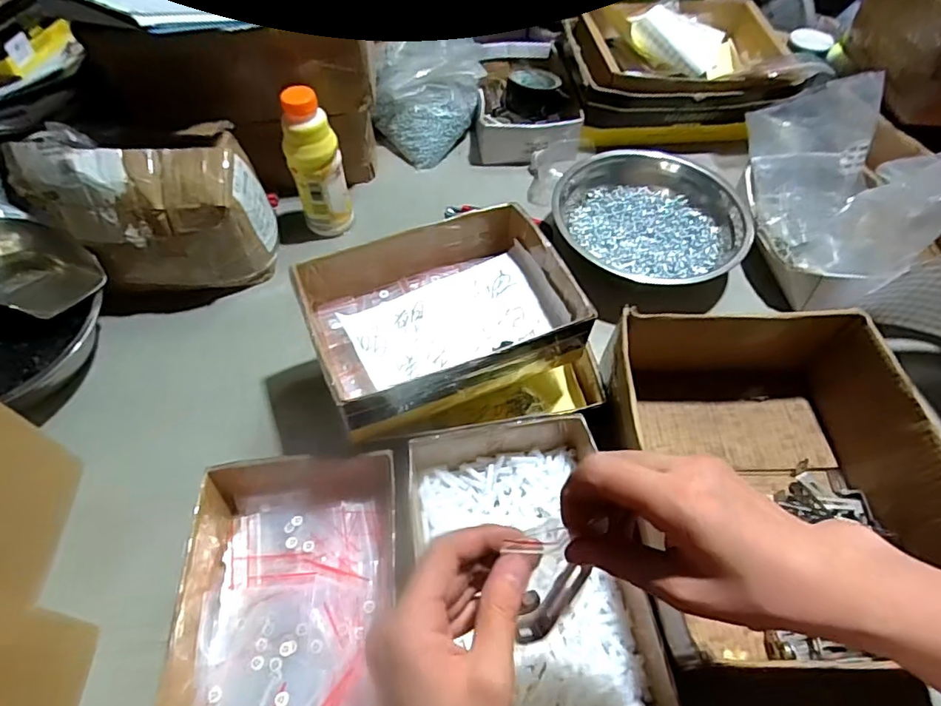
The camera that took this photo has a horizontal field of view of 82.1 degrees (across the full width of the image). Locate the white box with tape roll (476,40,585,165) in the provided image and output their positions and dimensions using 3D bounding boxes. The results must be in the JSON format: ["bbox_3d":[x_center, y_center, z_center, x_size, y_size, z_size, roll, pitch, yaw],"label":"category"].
[{"bbox_3d":[0.092,-0.431,0.903,0.161,0.085,0.265,1,55,0],"label":"white box with tape roll"}]

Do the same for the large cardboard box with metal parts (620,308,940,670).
[{"bbox_3d":[0.273,0.101,0.516,0.262,0.124,0.271,-3,56,-3],"label":"large cardboard box with metal parts"}]

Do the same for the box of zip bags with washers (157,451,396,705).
[{"bbox_3d":[-0.154,0.214,0.455,0.170,0.063,0.263,-4,56,-4],"label":"box of zip bags with washers"}]

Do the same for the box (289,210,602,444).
[{"bbox_3d":[-0.026,-0.041,0.546,0.243,0.065,0.178,-19,58,-13],"label":"box"}]

